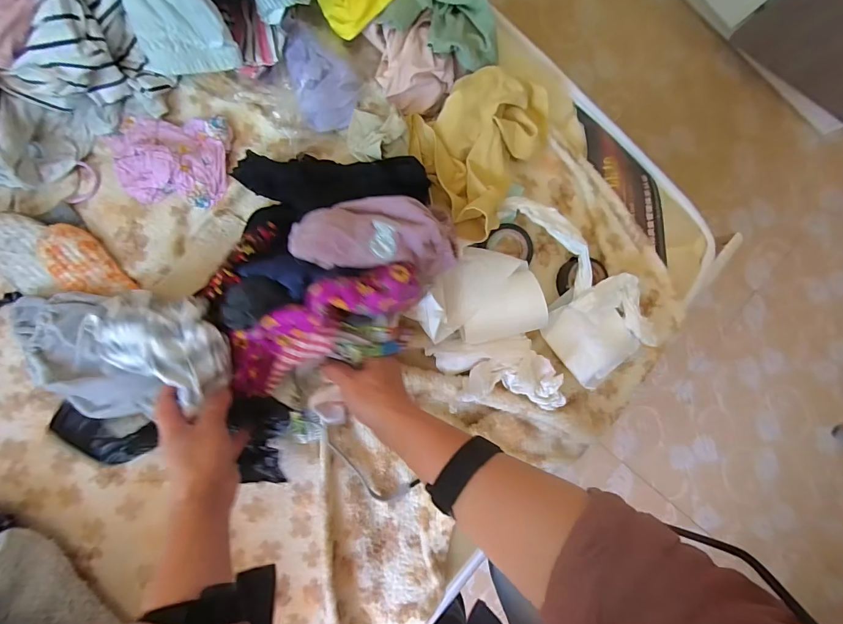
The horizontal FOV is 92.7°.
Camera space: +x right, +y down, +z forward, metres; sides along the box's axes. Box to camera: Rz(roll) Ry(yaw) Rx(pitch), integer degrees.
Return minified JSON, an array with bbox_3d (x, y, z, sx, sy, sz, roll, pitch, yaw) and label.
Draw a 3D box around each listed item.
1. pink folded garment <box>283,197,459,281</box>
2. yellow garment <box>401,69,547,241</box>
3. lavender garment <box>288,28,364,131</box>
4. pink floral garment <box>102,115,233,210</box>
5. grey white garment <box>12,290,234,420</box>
[{"bbox_3d":[-0.042,-0.074,0.412,0.175,0.051,0.083,0,90,-15],"label":"pink folded garment"},{"bbox_3d":[0.083,-0.200,0.481,0.188,0.055,0.160,-39,94,-3],"label":"yellow garment"},{"bbox_3d":[-0.118,-0.277,0.477,0.079,0.036,0.103,-15,93,-5],"label":"lavender garment"},{"bbox_3d":[-0.309,-0.186,0.488,0.139,0.027,0.104,1,91,-5],"label":"pink floral garment"},{"bbox_3d":[-0.335,0.046,0.435,0.248,0.062,0.129,4,90,13],"label":"grey white garment"}]

